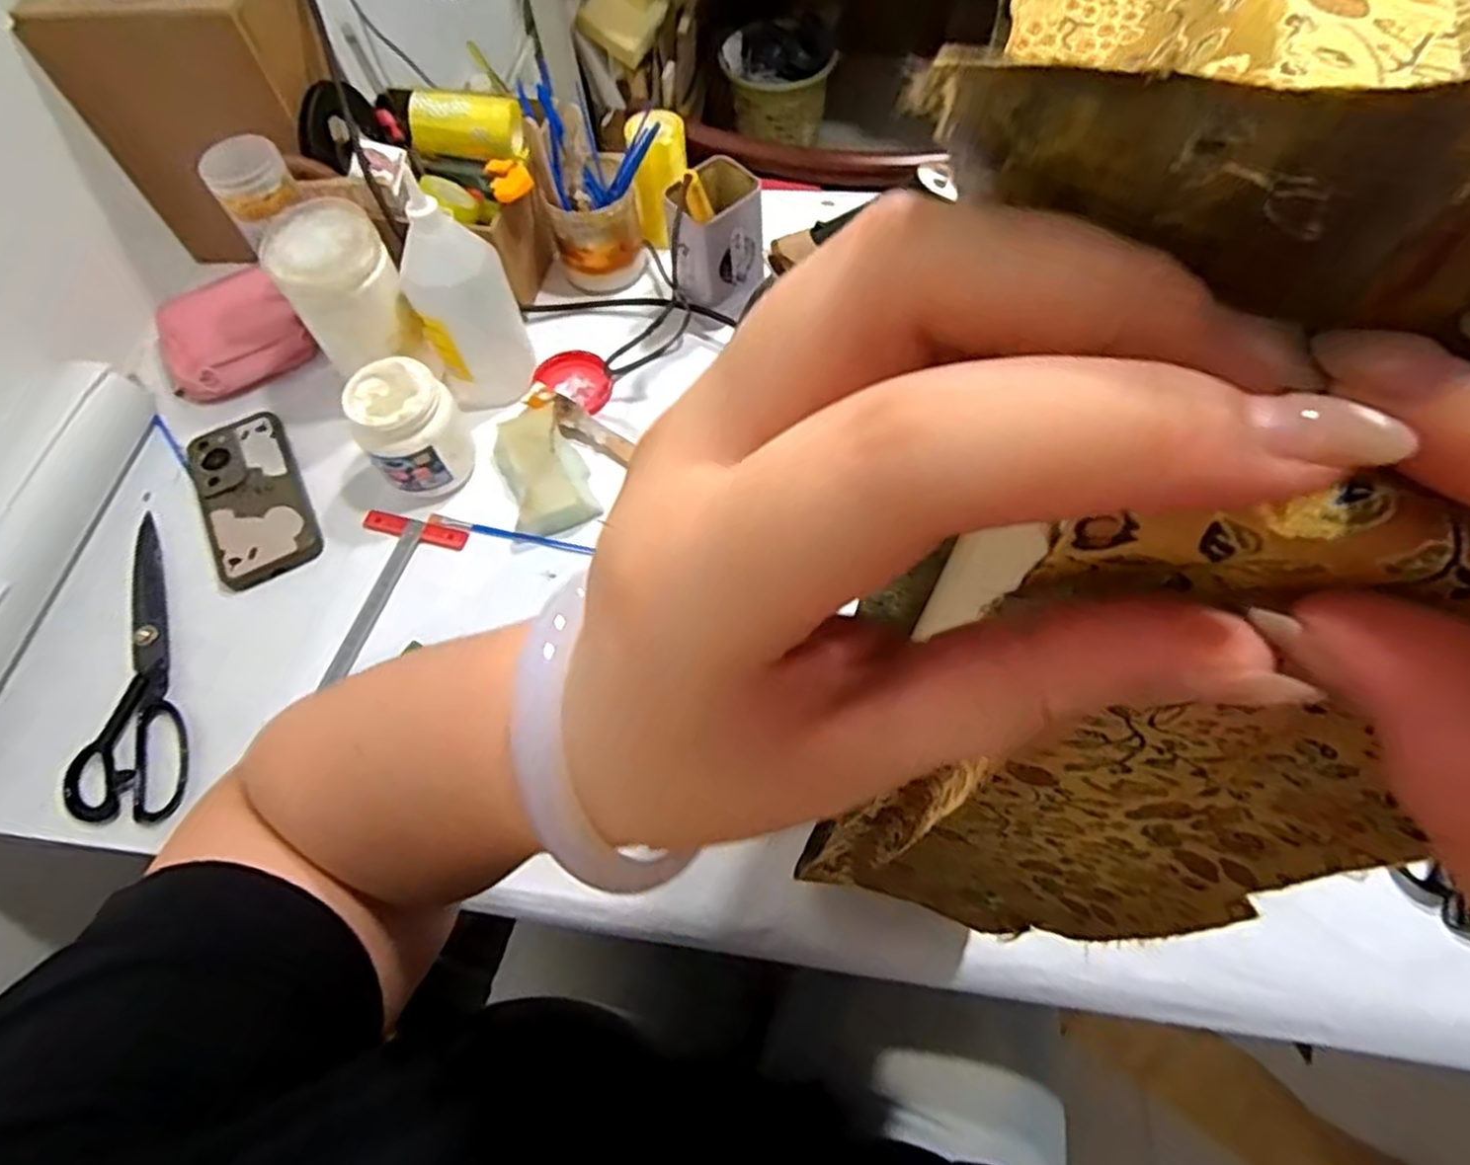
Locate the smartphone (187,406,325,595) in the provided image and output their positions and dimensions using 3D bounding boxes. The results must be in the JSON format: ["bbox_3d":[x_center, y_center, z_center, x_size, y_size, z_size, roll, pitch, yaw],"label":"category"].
[{"bbox_3d":[-0.409,-0.072,0.657,0.083,0.019,0.168,-29,65,-11],"label":"smartphone"}]

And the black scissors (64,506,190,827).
[{"bbox_3d":[-0.442,0.055,0.592,0.073,0.021,0.247,-7,63,0],"label":"black scissors"}]

